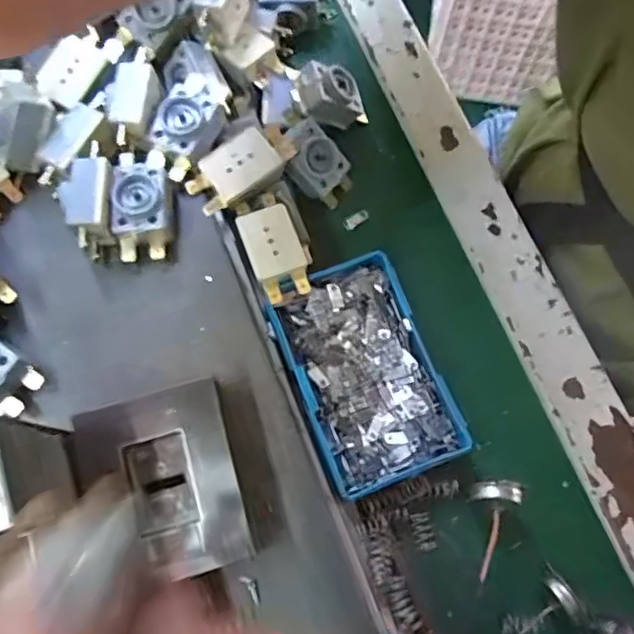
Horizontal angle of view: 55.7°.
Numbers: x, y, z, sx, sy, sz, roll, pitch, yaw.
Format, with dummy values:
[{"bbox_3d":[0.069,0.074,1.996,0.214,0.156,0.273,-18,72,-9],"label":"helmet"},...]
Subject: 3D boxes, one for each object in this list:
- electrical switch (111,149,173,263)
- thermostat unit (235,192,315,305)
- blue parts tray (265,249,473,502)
[{"bbox_3d":[-0.089,-0.057,0.312,0.029,0.021,0.054,-3,73,-2],"label":"electrical switch"},{"bbox_3d":[-0.023,-0.038,0.318,0.029,0.016,0.058,-20,74,-7],"label":"thermostat unit"},{"bbox_3d":[0.024,0.030,0.321,0.070,0.029,0.113,-21,75,-7],"label":"blue parts tray"}]

